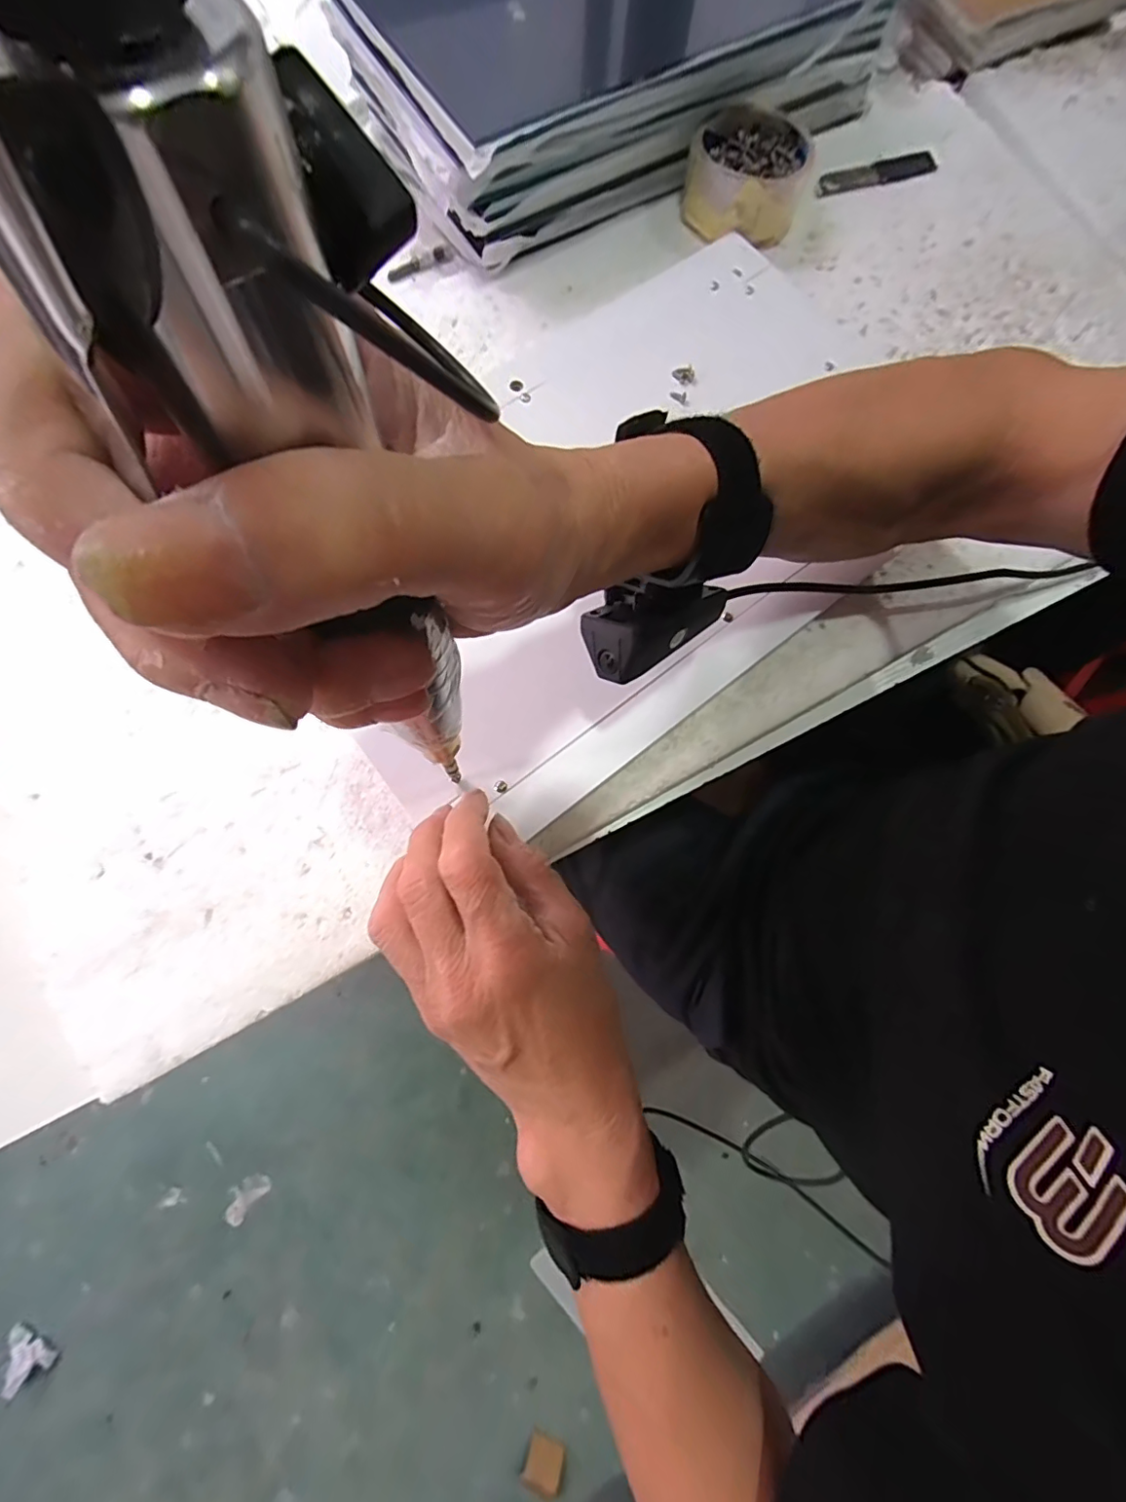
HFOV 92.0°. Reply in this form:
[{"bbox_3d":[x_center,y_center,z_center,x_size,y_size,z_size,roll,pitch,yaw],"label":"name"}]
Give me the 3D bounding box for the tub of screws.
[{"bbox_3d":[0.132,-0.419,0.397,0.081,0.035,0.088,0,76,-2],"label":"tub of screws"}]

